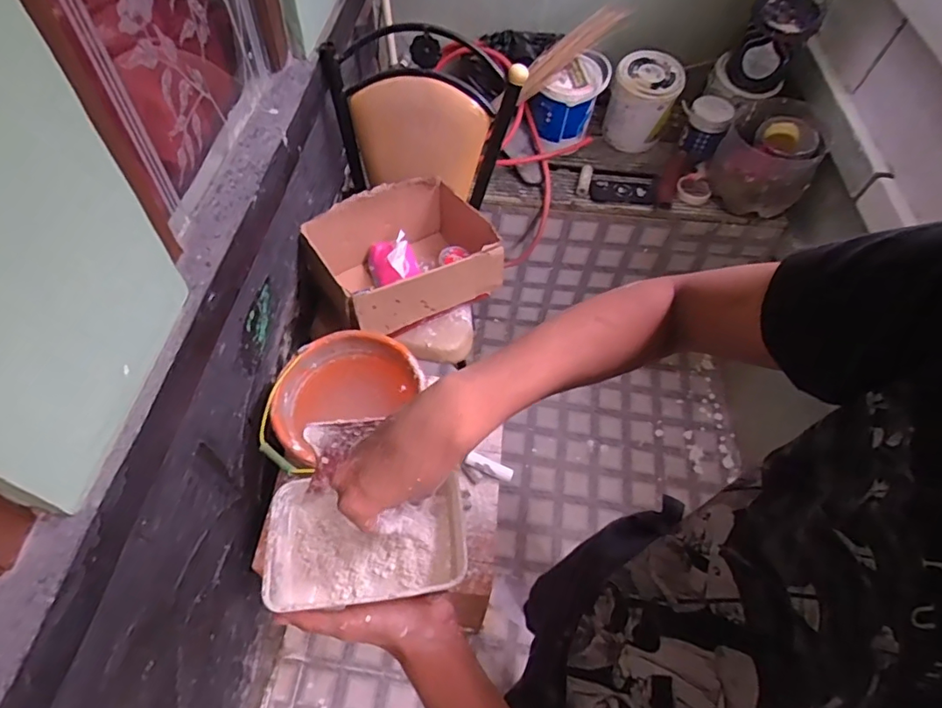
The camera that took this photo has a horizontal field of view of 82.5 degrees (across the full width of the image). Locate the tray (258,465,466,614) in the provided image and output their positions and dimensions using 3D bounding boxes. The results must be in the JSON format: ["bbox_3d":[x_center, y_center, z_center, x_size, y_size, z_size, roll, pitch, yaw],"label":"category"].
[{"bbox_3d":[-0.092,0.165,0.479,0.169,0.039,0.107,-2,57,-6],"label":"tray"}]

